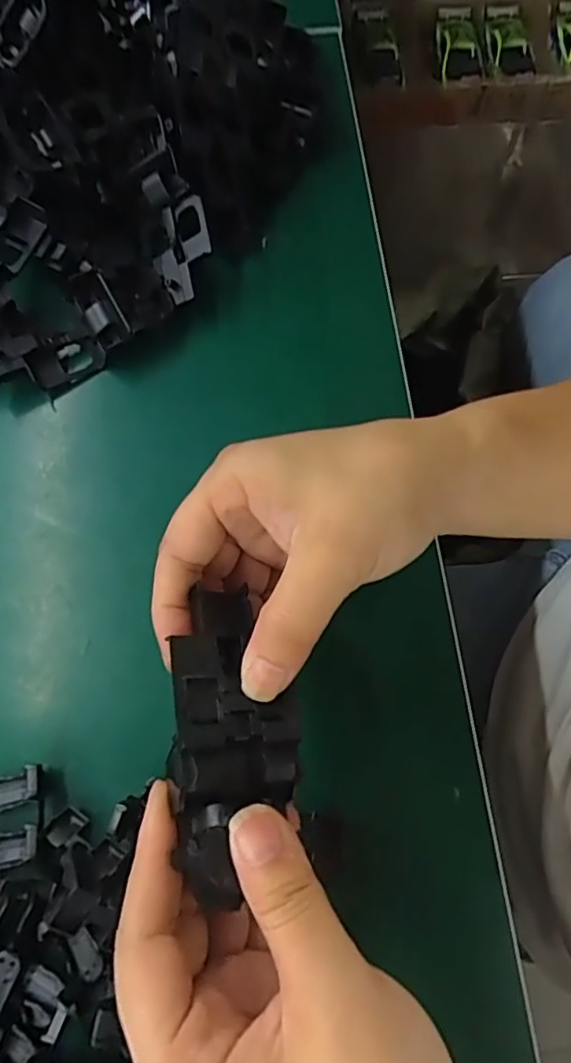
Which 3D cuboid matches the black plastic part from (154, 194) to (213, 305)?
[{"bbox_3d":[-0.056,-0.150,0.326,0.035,0.009,0.055,-16,78,16],"label":"black plastic part"}]

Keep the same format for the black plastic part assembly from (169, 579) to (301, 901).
[{"bbox_3d":[-0.020,0.068,0.205,0.041,0.022,0.093,8,57,-22],"label":"black plastic part assembly"}]

